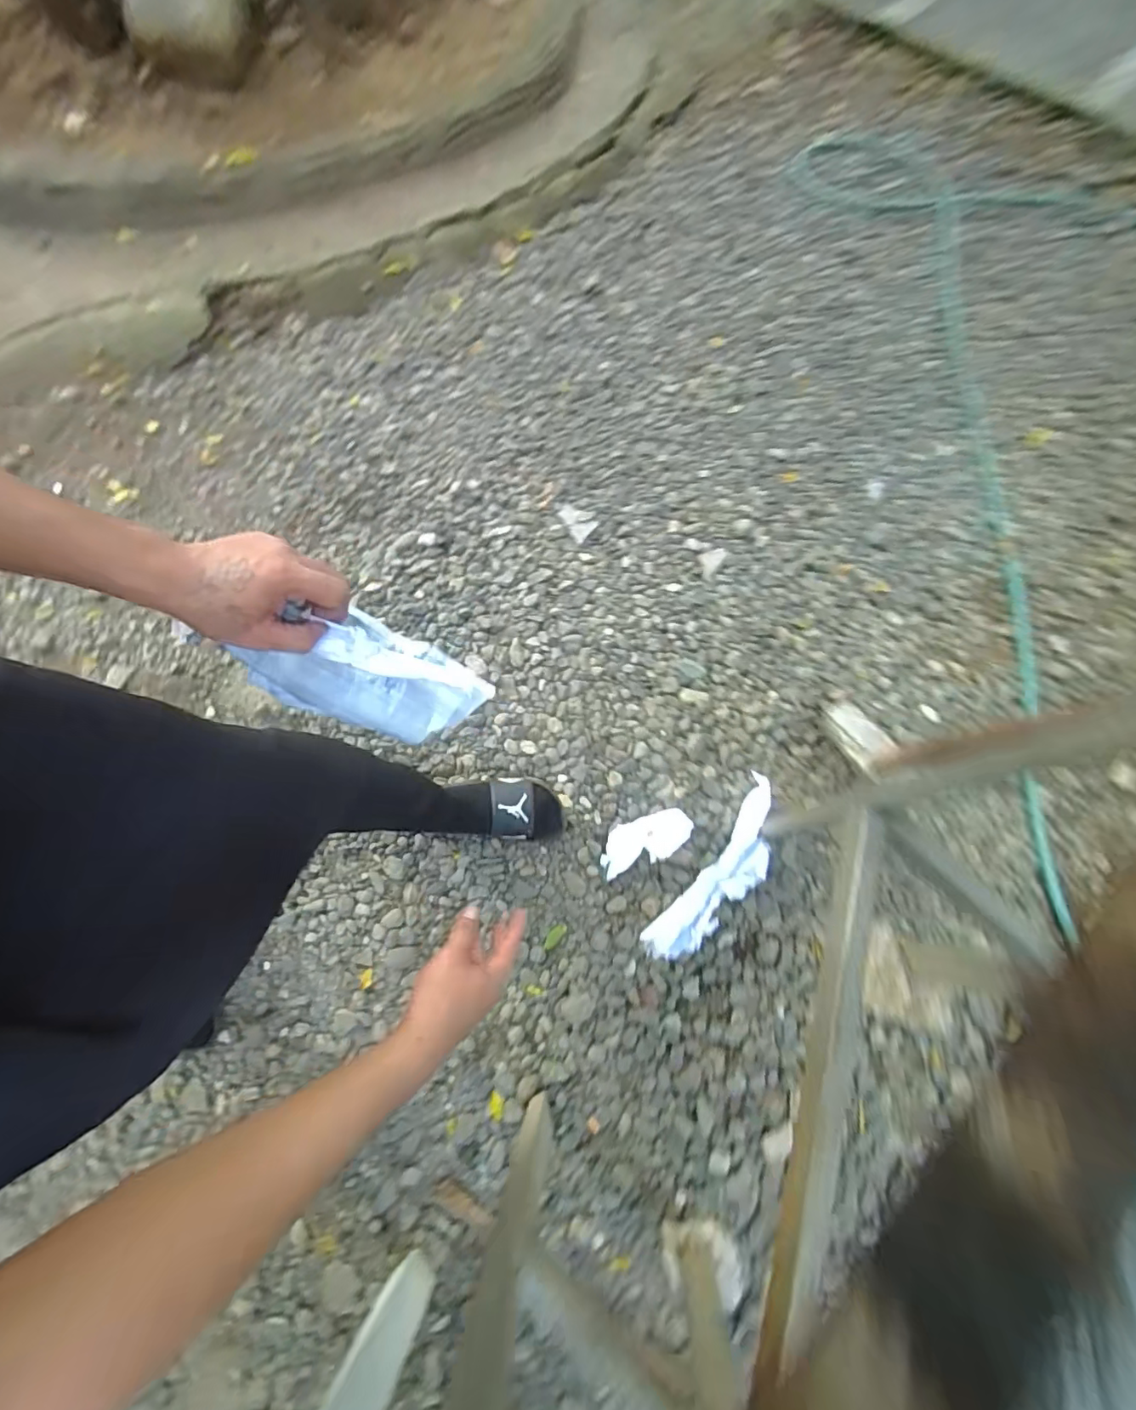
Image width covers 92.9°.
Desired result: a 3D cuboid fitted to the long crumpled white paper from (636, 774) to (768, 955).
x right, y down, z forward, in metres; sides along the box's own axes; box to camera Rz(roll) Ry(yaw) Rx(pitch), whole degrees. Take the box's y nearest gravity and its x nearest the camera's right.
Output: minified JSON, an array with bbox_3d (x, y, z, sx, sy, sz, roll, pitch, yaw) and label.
[{"bbox_3d":[0.279,0.295,0.960,0.109,0.044,0.375,36,75,14],"label":"long crumpled white paper"}]

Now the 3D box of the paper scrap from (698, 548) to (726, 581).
[{"bbox_3d":[0.307,-0.315,1.185,0.047,0.005,0.080,31,74,13],"label":"paper scrap"}]

